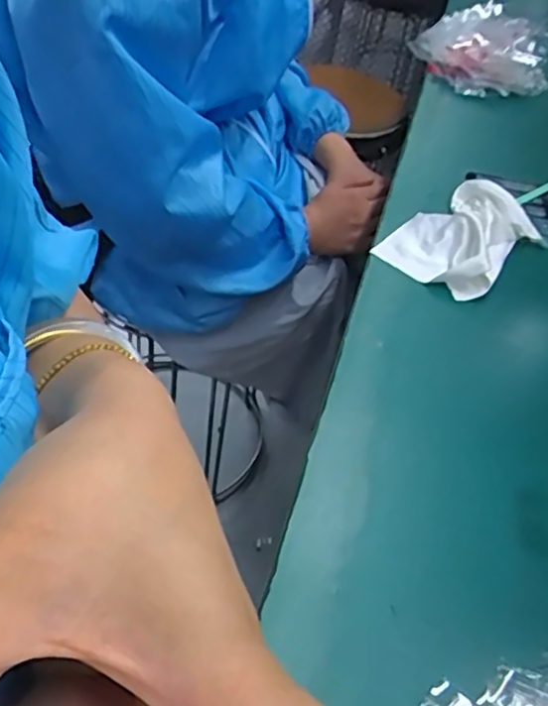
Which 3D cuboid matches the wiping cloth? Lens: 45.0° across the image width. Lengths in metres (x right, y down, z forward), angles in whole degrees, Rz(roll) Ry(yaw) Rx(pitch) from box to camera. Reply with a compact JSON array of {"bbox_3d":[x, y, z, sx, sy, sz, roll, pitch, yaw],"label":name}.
[{"bbox_3d":[0.155,-0.096,0.539,0.092,0.032,0.127,38,51,25],"label":"wiping cloth"}]

